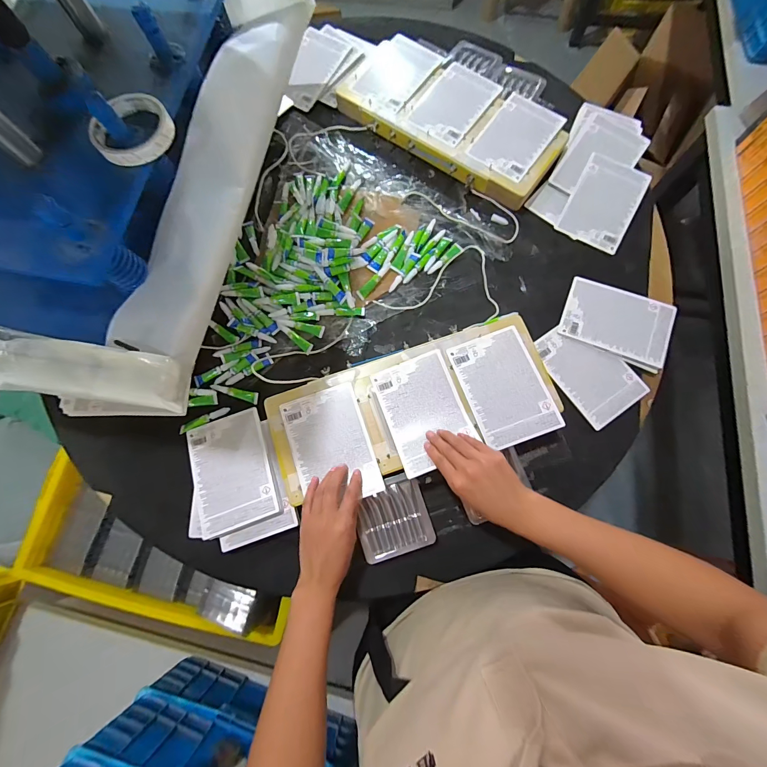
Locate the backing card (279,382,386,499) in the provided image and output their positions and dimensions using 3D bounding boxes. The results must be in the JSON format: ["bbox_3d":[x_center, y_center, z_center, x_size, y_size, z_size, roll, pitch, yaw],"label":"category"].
[{"bbox_3d":[-0.077,0.092,0.508,0.115,0.005,0.166,-19,77,-4],"label":"backing card"}]

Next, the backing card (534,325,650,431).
[{"bbox_3d":[0.336,-0.024,0.562,0.113,0.010,0.168,-34,79,-7],"label":"backing card"}]

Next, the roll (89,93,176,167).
[{"bbox_3d":[-0.296,-0.300,0.404,0.089,0.016,0.091,-1,75,2],"label":"roll"}]

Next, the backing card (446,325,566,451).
[{"bbox_3d":[0.182,0.004,0.519,0.116,0.007,0.169,-20,75,1],"label":"backing card"}]

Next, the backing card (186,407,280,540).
[{"bbox_3d":[-0.233,0.132,0.526,0.115,0.008,0.169,-20,68,-2],"label":"backing card"}]

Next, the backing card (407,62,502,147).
[{"bbox_3d":[0.136,-0.532,0.653,0.116,0.008,0.175,35,79,10],"label":"backing card"}]

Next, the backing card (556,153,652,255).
[{"bbox_3d":[0.403,-0.333,0.629,0.114,0.010,0.165,28,87,6],"label":"backing card"}]

